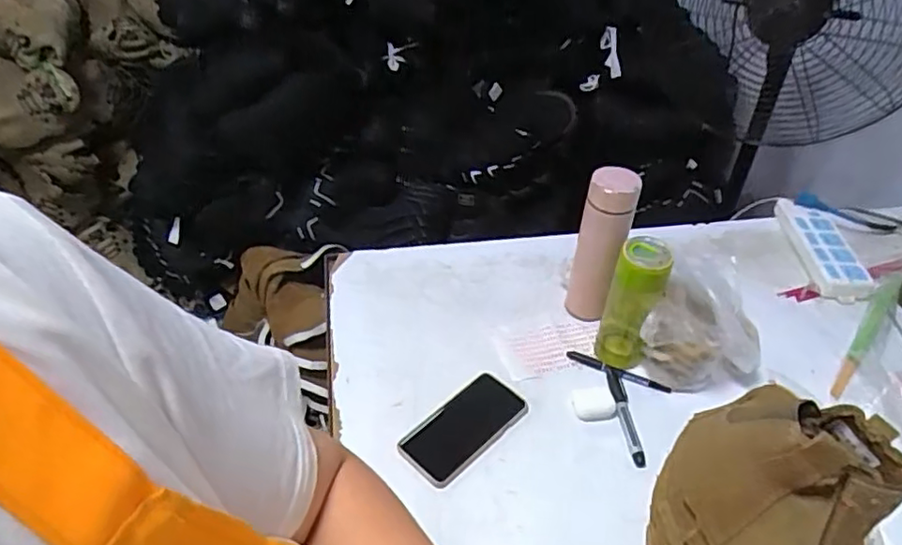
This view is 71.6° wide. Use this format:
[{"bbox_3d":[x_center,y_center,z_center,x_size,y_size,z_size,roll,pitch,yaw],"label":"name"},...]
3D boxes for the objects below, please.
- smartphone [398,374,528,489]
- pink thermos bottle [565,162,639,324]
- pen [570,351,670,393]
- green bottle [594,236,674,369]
[{"bbox_3d":[0.017,0.193,0.781,0.087,0.010,0.172,26,41,35],"label":"smartphone"},{"bbox_3d":[0.208,-0.030,0.873,0.064,0.235,0.056,13,43,12],"label":"pink thermos bottle"},{"bbox_3d":[0.228,0.137,0.858,0.142,0.010,0.017,22,45,21],"label":"pen"},{"bbox_3d":[0.238,0.042,0.826,0.065,0.188,0.068,14,43,13],"label":"green bottle"}]

